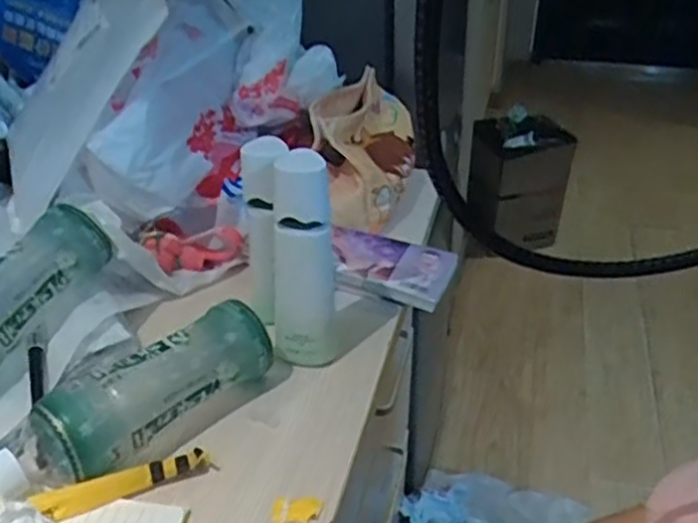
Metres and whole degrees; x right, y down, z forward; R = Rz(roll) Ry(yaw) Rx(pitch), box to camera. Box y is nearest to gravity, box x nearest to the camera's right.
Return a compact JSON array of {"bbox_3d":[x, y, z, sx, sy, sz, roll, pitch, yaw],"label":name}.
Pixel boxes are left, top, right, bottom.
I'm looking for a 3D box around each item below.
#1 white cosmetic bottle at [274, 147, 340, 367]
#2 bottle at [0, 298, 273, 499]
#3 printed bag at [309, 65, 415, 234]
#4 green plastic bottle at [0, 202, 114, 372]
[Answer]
[{"bbox_3d":[-0.032,0.004,0.541,0.046,0.180,0.042,1,33,0],"label":"white cosmetic bottle"},{"bbox_3d":[-0.143,0.101,0.494,0.195,0.067,0.060,-26,42,-35],"label":"bottle"},{"bbox_3d":[0.013,-0.123,0.763,0.102,0.092,0.180,10,34,13],"label":"printed bag"},{"bbox_3d":[-0.265,0.041,0.547,0.053,0.068,0.197,19,55,26],"label":"green plastic bottle"}]

